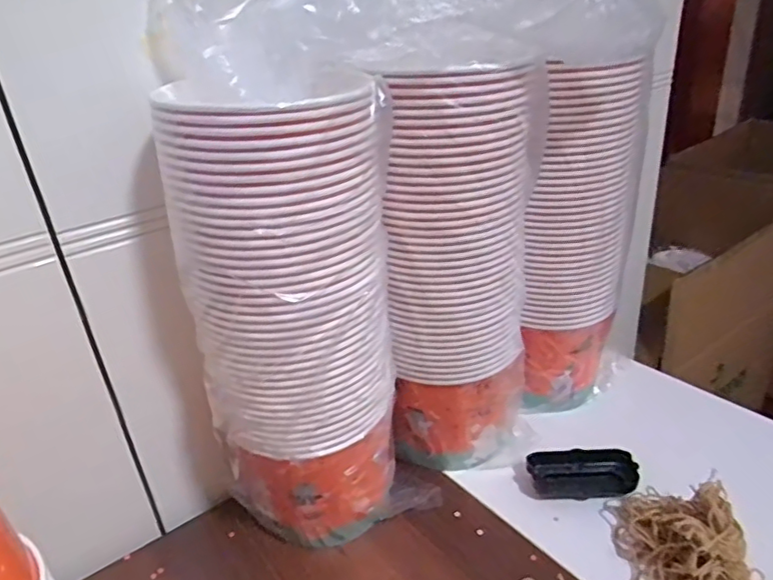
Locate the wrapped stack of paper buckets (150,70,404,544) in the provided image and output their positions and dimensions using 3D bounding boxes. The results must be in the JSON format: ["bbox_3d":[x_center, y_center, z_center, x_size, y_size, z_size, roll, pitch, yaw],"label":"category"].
[{"bbox_3d":[-0.069,0.050,0.524,0.157,0.443,0.147,3,28,14],"label":"wrapped stack of paper buckets"}]

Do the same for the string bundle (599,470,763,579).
[{"bbox_3d":[0.259,0.225,0.508,0.097,0.073,0.161,-9,27,-9],"label":"string bundle"}]

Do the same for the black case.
[{"bbox_3d":[0.209,0.195,0.621,0.108,0.029,0.053,-1,27,8],"label":"black case"}]

